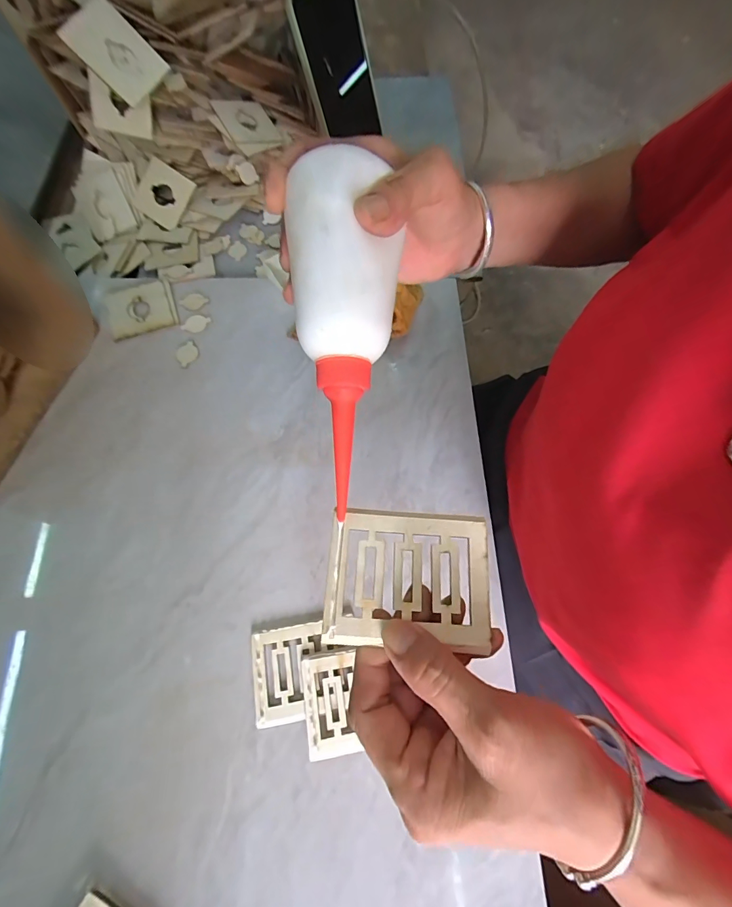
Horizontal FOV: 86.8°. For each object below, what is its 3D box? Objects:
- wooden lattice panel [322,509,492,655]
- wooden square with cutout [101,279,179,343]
[{"bbox_3d":[0.021,0.062,0.196,0.080,0.005,0.064,4,67,-1],"label":"wooden lattice panel"},{"bbox_3d":[-0.248,-0.160,0.424,0.072,0.004,0.072,-22,70,-11],"label":"wooden square with cutout"}]

